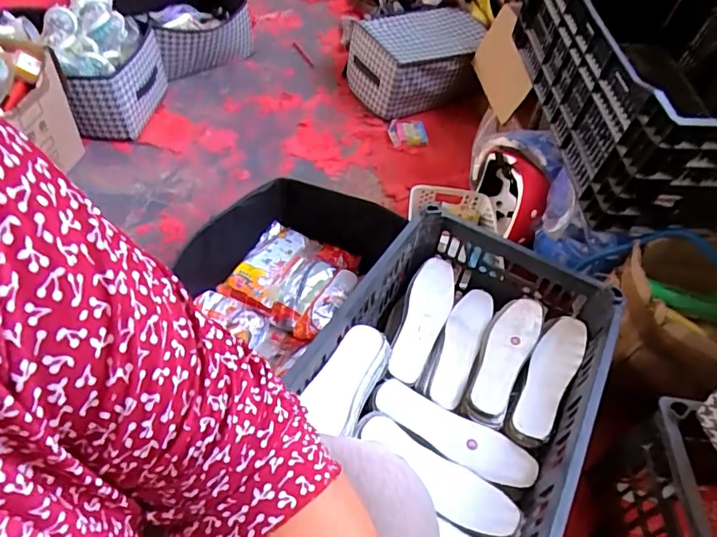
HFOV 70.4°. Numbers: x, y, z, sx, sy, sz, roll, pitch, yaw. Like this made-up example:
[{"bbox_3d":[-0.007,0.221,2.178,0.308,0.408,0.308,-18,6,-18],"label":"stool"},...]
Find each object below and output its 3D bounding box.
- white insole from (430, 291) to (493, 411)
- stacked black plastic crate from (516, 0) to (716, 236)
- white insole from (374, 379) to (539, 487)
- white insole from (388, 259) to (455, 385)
[{"bbox_3d":[0.163,0.117,0.808,0.059,0.018,0.227,22,49,13],"label":"white insole"},{"bbox_3d":[0.557,-0.345,0.907,0.438,0.277,0.552,1,48,-6],"label":"stacked black plastic crate"},{"bbox_3d":[0.130,0.228,0.704,0.229,0.009,0.068,24,50,15],"label":"white insole"},{"bbox_3d":[0.108,0.077,0.815,0.067,0.021,0.229,17,48,8],"label":"white insole"}]

